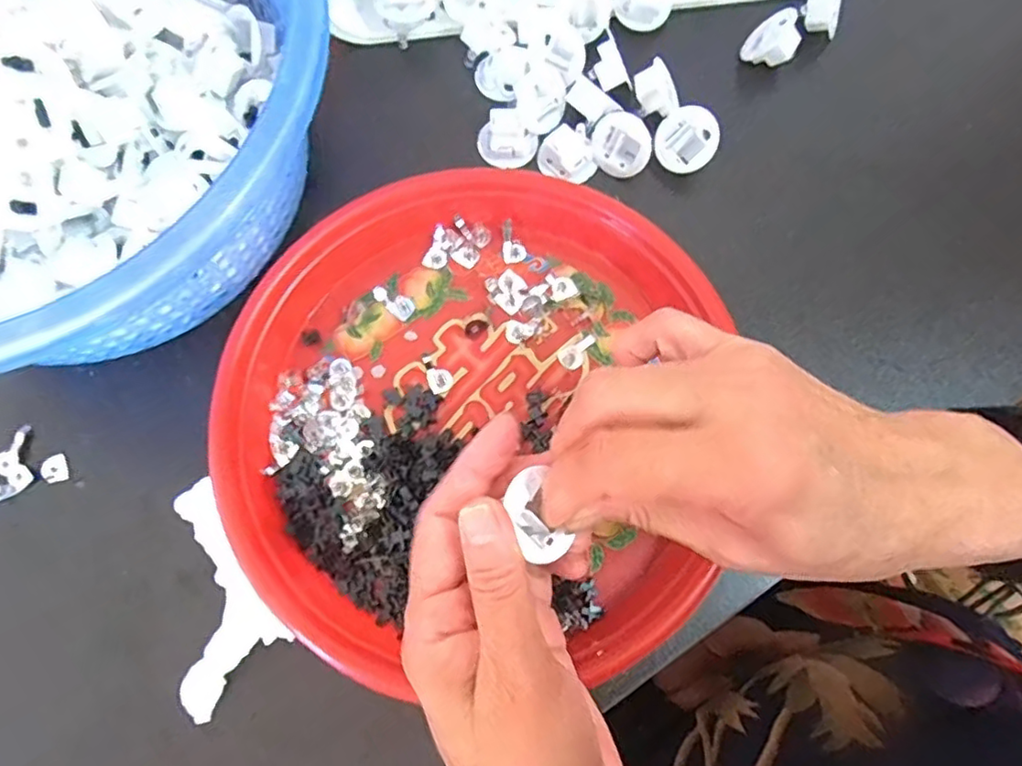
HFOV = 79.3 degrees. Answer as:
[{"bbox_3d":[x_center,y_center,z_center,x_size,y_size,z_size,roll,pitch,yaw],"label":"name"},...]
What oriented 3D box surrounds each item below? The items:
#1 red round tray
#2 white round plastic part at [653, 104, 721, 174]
[{"bbox_3d":[-0.011,0.014,0.291,0.234,0.028,0.247,0,76,-1],"label":"red round tray"},{"bbox_3d":[0.094,-0.131,0.332,0.033,0.007,0.033,48,117,13],"label":"white round plastic part"}]

